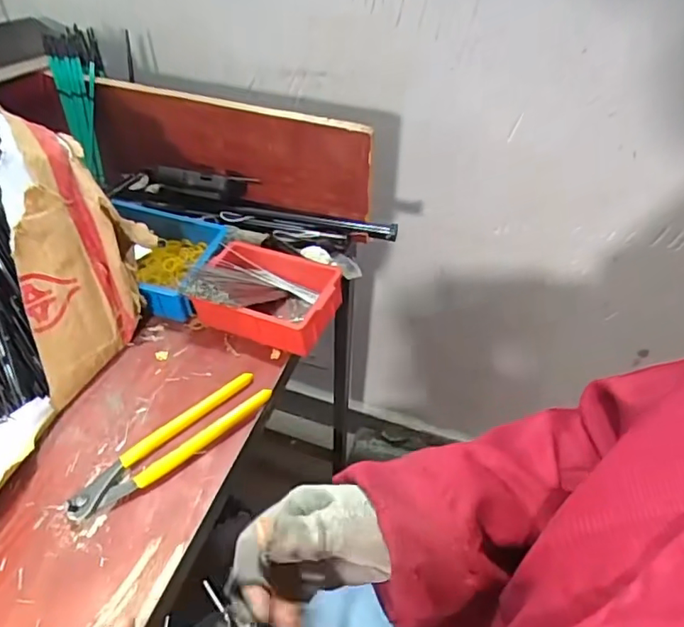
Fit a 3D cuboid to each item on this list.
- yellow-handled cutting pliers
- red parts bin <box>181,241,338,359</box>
[{"bbox_3d":[-0.154,0.120,0.502,0.192,0.022,0.045,-31,55,-27],"label":"yellow-handled cutting pliers"},{"bbox_3d":[-0.077,-0.020,0.592,0.146,0.062,0.101,14,48,12],"label":"red parts bin"}]

